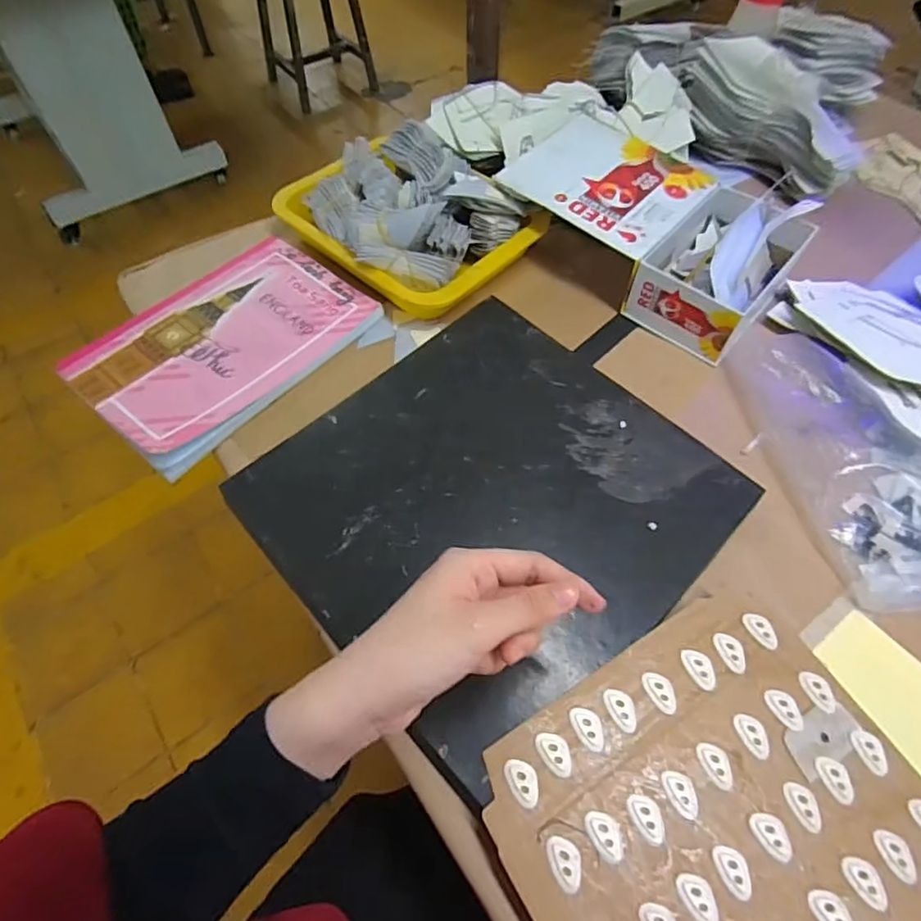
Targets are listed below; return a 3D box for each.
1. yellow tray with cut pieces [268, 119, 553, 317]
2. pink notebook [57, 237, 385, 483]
[{"bbox_3d":[-0.053,-0.257,0.562,0.186,0.072,0.229,-38,67,-22],"label":"yellow tray with cut pieces"},{"bbox_3d":[-0.217,-0.114,0.516,0.167,0.027,0.246,36,64,19],"label":"pink notebook"}]

